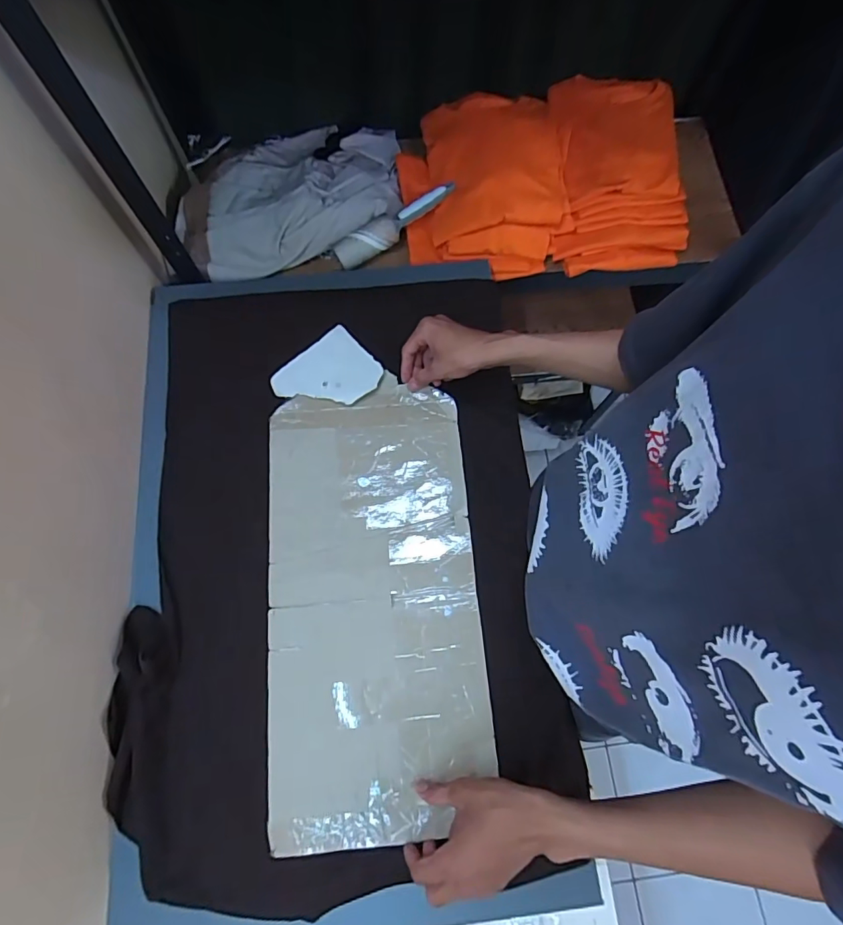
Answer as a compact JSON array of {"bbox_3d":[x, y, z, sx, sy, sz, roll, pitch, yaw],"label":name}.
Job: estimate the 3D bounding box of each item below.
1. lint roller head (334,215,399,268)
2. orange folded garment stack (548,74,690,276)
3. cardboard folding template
[{"bbox_3d":[-0.085,-0.345,0.769,0.103,0.035,0.040,-35,76,-12],"label":"lint roller head"},{"bbox_3d":[0.311,-0.480,0.804,0.210,0.094,0.315,-5,72,-2],"label":"orange folded garment stack"},{"bbox_3d":[-0.058,0.154,0.602,0.251,0.011,0.517,-4,72,-2],"label":"cardboard folding template"}]

